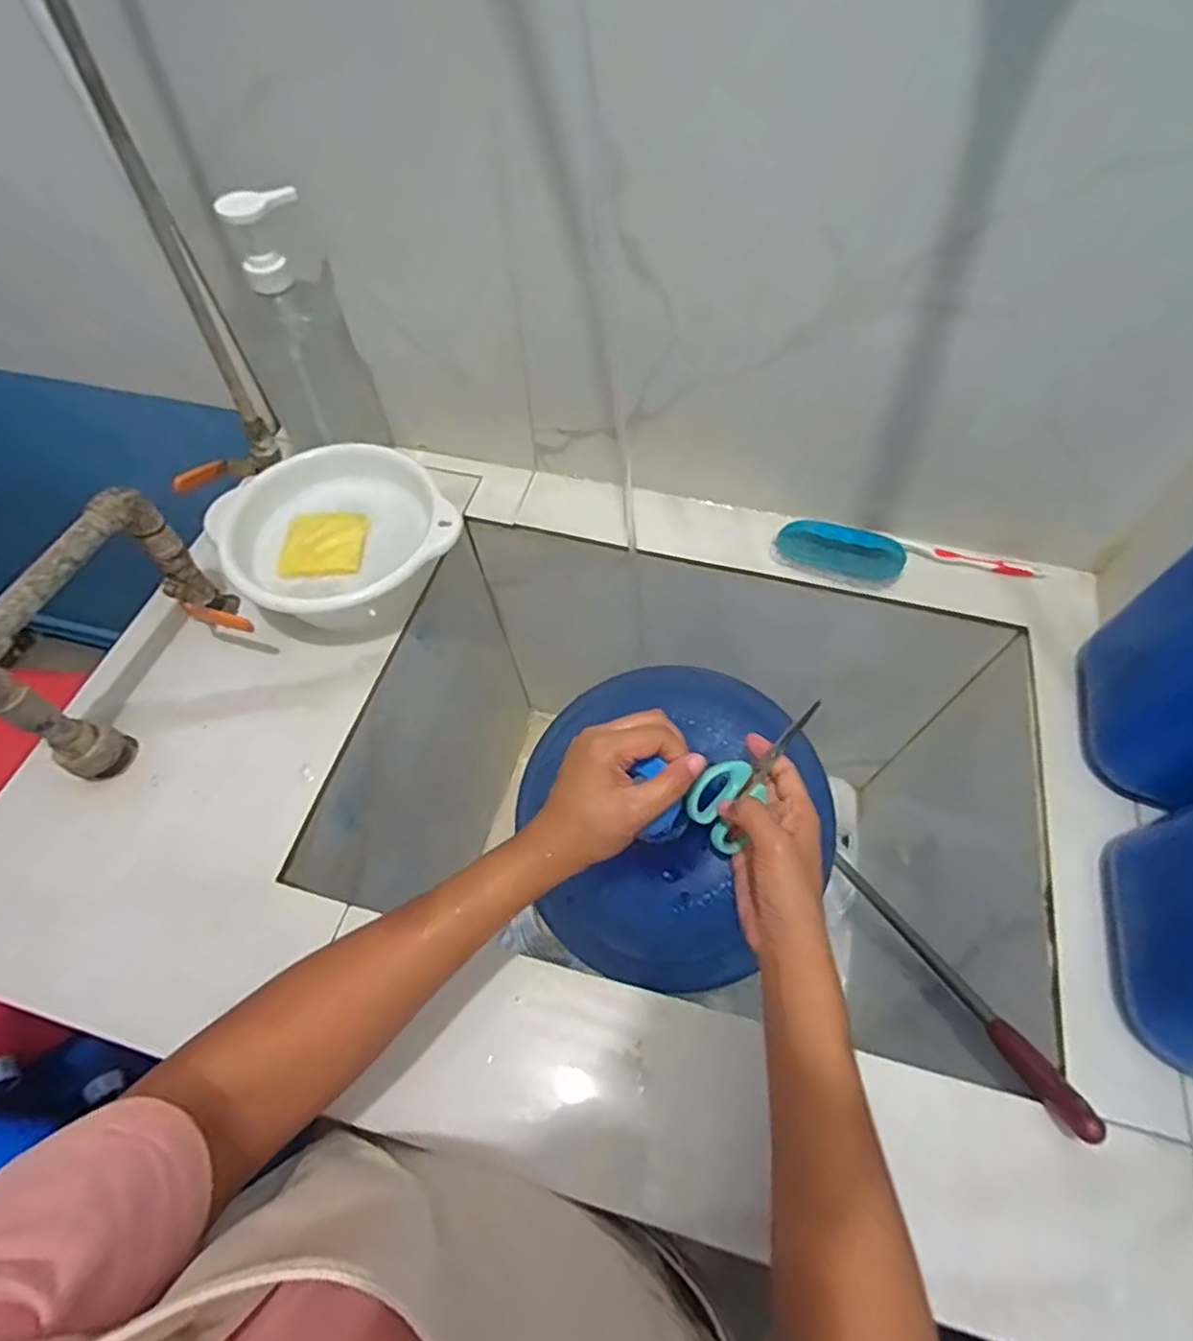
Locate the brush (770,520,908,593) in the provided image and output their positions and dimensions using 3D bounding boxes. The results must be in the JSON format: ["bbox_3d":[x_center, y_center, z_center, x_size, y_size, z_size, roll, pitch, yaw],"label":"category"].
[{"bbox_3d":[0.243,-0.116,0.660,0.124,0.043,0.040,13,61,9],"label":"brush"}]

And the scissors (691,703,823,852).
[{"bbox_3d":[0.105,0.061,0.444,0.119,0.057,0.008,-54,28,-9],"label":"scissors"}]

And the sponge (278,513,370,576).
[{"bbox_3d":[-0.261,-0.120,0.629,0.075,0.014,0.070,1,60,1],"label":"sponge"}]

